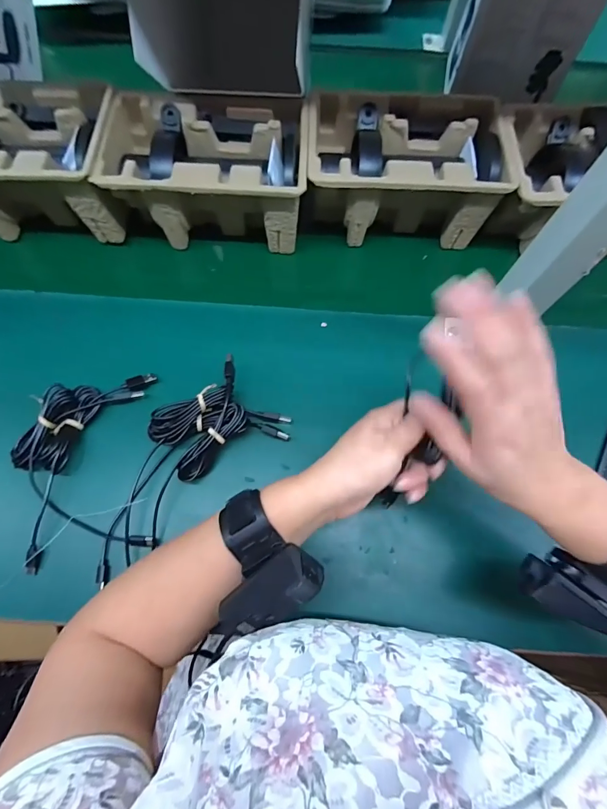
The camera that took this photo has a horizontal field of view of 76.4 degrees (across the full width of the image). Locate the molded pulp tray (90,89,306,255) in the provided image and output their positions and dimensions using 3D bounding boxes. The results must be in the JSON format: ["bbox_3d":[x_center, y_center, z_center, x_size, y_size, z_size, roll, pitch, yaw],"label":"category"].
[{"bbox_3d":[-0.109,-0.274,0.465,0.222,0.100,0.140,0,72,-2],"label":"molded pulp tray"}]

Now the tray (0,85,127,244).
[{"bbox_3d":[-0.328,-0.288,0.458,0.219,0.098,0.142,3,72,-1],"label":"tray"}]

